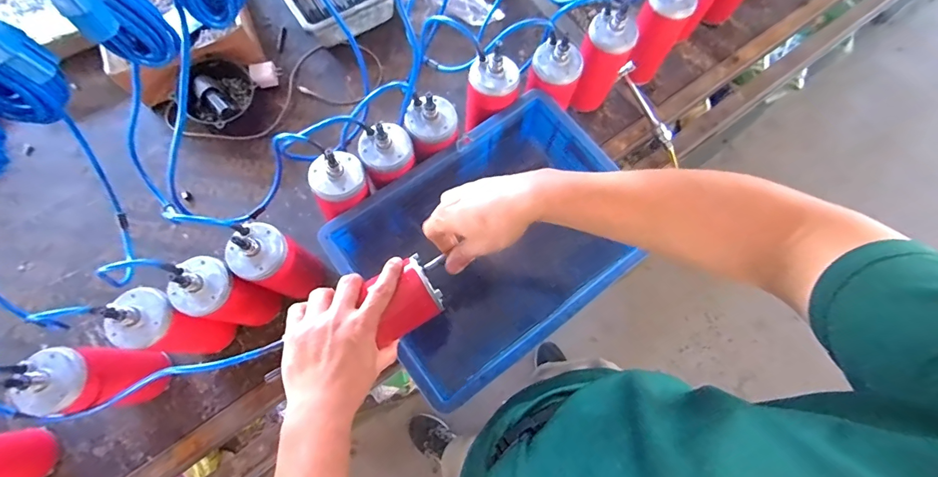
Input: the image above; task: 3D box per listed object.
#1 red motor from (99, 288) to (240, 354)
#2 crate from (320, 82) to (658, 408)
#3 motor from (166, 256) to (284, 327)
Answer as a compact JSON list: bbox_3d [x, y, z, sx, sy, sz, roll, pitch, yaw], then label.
[{"bbox_3d":[-0.400,0.122,0.568,0.088,0.189,0.080,3,73,0],"label":"red motor"},{"bbox_3d":[0.035,0.009,0.624,0.391,0.153,0.296,-35,77,-11],"label":"crate"},{"bbox_3d":[-0.330,0.078,0.564,0.074,0.158,0.068,0,73,-1],"label":"motor"}]

